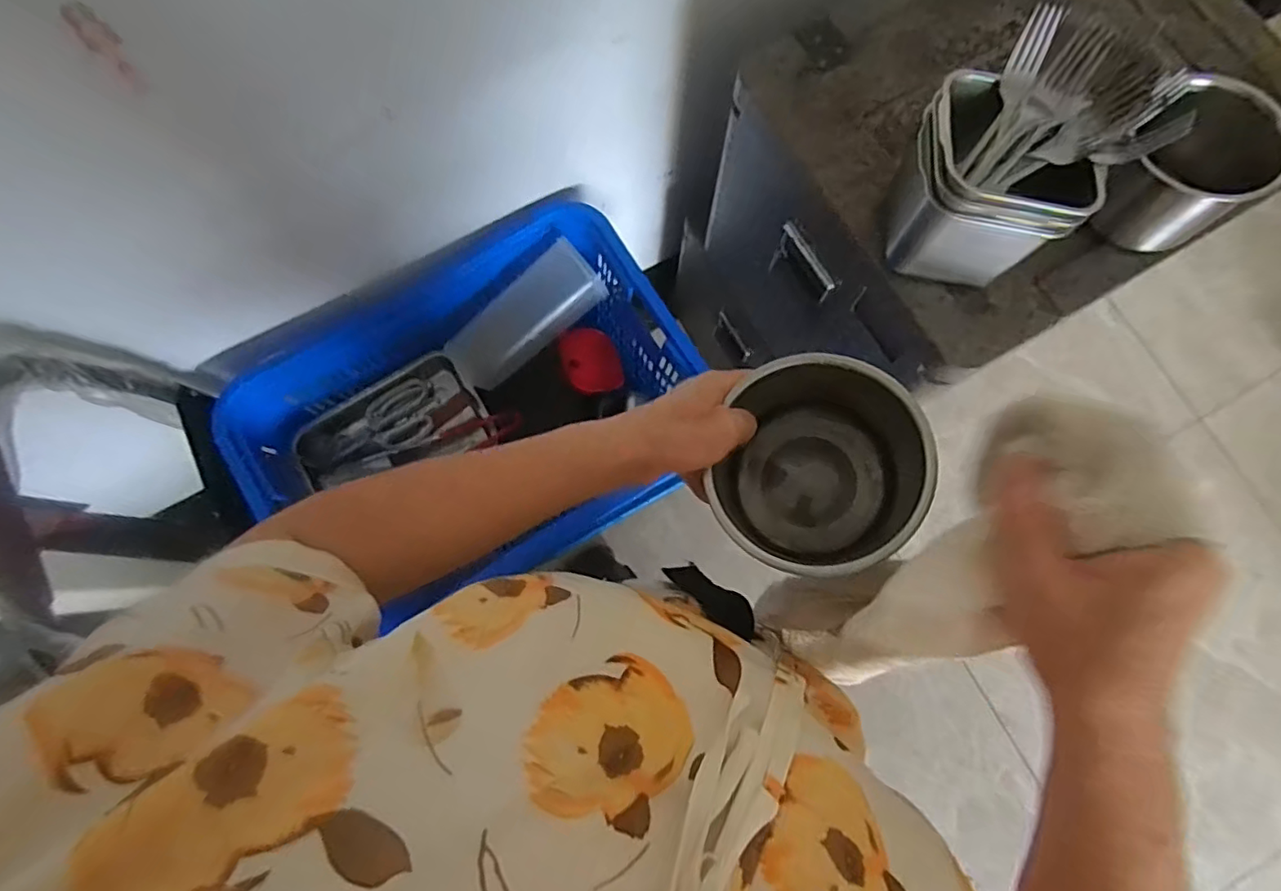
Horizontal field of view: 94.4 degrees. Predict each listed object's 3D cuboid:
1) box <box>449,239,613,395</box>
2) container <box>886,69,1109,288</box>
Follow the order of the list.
[{"bbox_3d":[-0.187,-0.204,0.966,0.267,0.049,0.101,-38,80,11],"label":"box"},{"bbox_3d":[0.318,-0.242,0.552,0.142,0.119,0.134,6,78,1],"label":"container"}]

